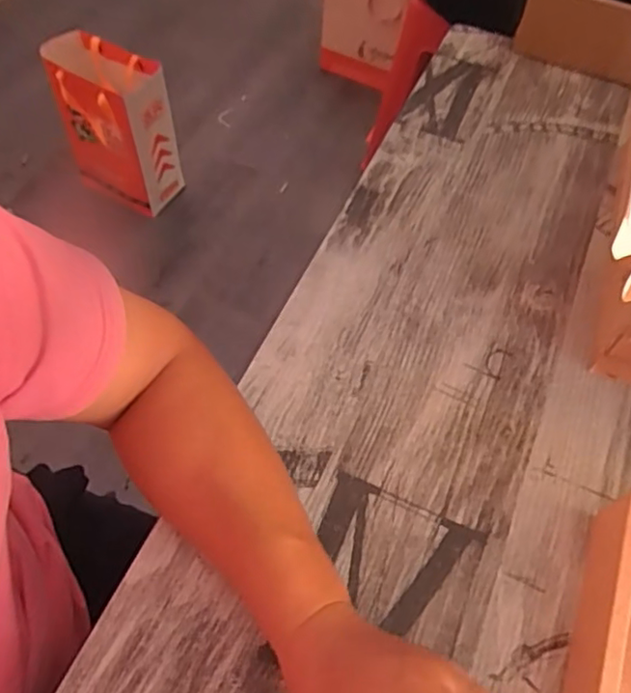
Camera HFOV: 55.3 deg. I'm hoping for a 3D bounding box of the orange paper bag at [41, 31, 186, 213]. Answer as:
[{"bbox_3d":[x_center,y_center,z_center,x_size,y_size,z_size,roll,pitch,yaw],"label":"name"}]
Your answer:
[{"bbox_3d":[-0.469,-0.511,1.437,0.262,0.355,0.151,27,62,14],"label":"orange paper bag"}]

